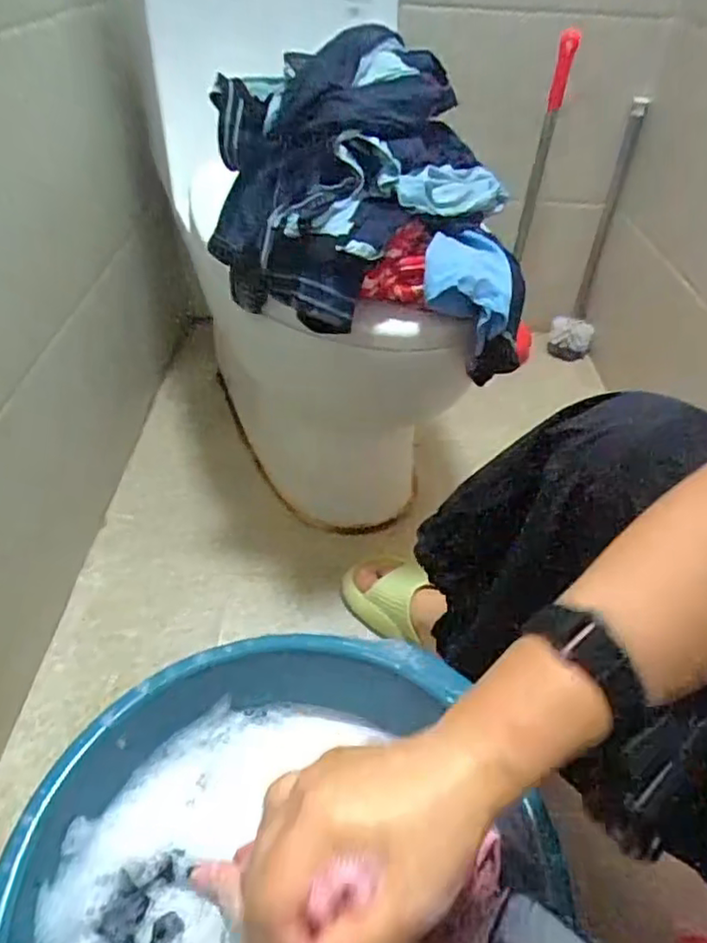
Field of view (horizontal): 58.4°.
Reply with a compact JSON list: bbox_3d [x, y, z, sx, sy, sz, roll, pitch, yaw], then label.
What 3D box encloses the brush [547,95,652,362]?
[{"bbox_3d":[0.465,-0.427,1.191,0.082,0.454,0.102,18,43,16],"label":"brush"}]

